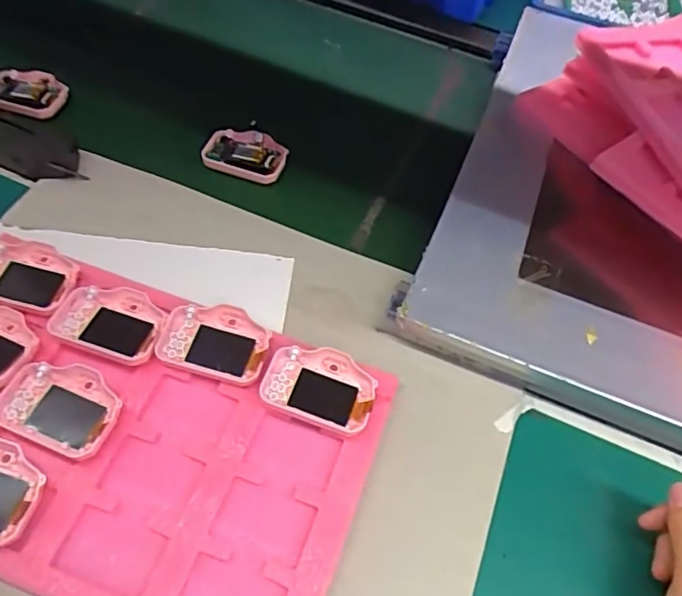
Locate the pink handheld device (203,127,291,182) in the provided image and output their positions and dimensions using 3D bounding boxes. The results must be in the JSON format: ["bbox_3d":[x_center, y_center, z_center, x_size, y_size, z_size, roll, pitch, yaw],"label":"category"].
[{"bbox_3d":[-0.099,-0.152,0.589,0.086,0.013,0.050,17,57,8],"label":"pink handheld device"}]

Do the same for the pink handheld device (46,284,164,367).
[{"bbox_3d":[-0.185,0.019,0.451,0.088,0.012,0.058,16,57,7],"label":"pink handheld device"}]

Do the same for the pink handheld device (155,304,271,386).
[{"bbox_3d":[-0.103,0.036,0.452,0.087,0.020,0.059,14,56,5],"label":"pink handheld device"}]

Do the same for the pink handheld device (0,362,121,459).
[{"bbox_3d":[-0.209,0.078,0.413,0.091,0.014,0.059,18,57,8],"label":"pink handheld device"}]

